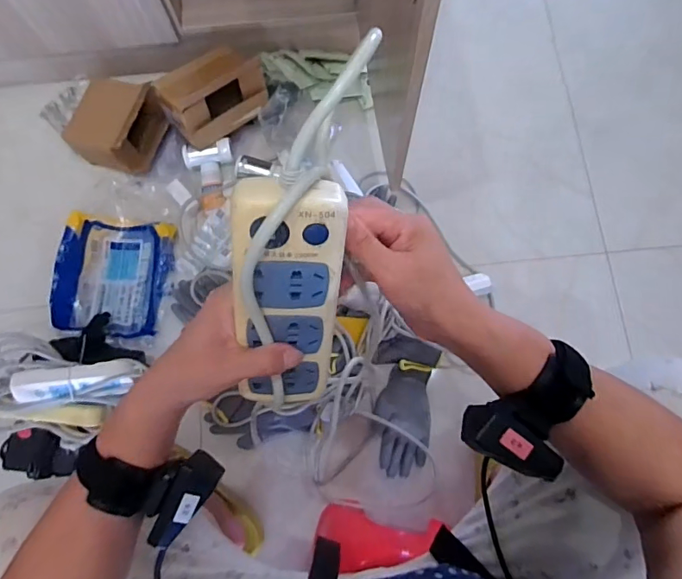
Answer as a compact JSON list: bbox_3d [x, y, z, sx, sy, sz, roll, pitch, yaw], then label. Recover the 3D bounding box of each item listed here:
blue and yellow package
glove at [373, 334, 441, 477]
[{"bbox_3d":[-0.436,-0.030,0.921,0.179,0.087,0.229,8,76,3],"label":"blue and yellow package"},{"bbox_3d":[0.110,0.207,0.860,0.109,0.026,0.234,10,76,3],"label":"glove"}]

